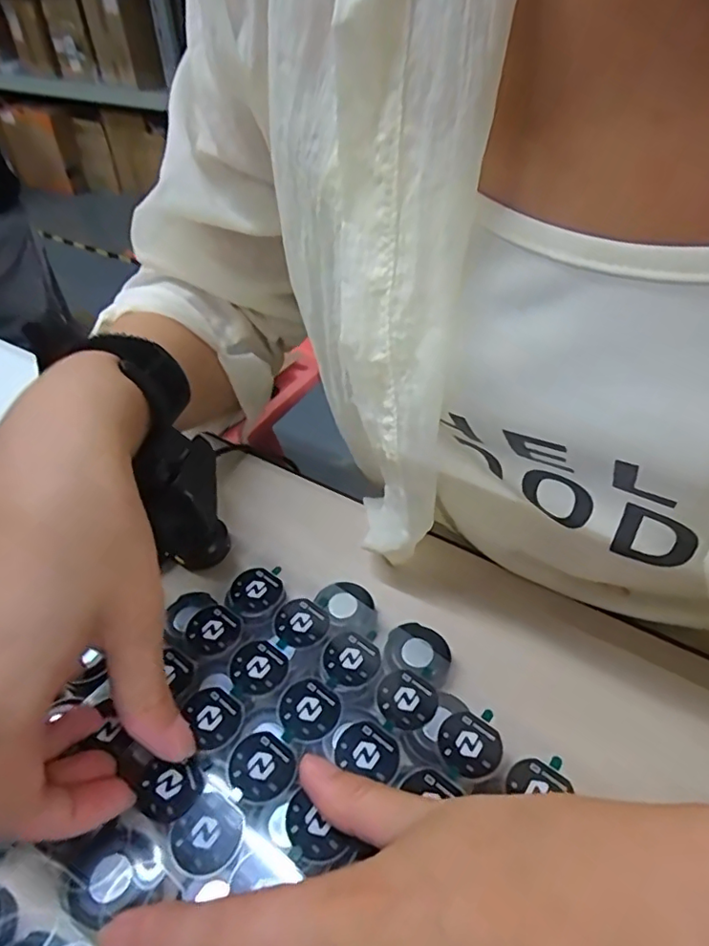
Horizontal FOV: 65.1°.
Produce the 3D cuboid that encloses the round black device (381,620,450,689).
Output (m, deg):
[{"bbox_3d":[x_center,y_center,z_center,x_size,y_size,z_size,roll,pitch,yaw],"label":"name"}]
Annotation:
[{"bbox_3d":[0.027,0.078,0.244,0.028,0.004,0.025,10,45,17],"label":"round black device"}]

